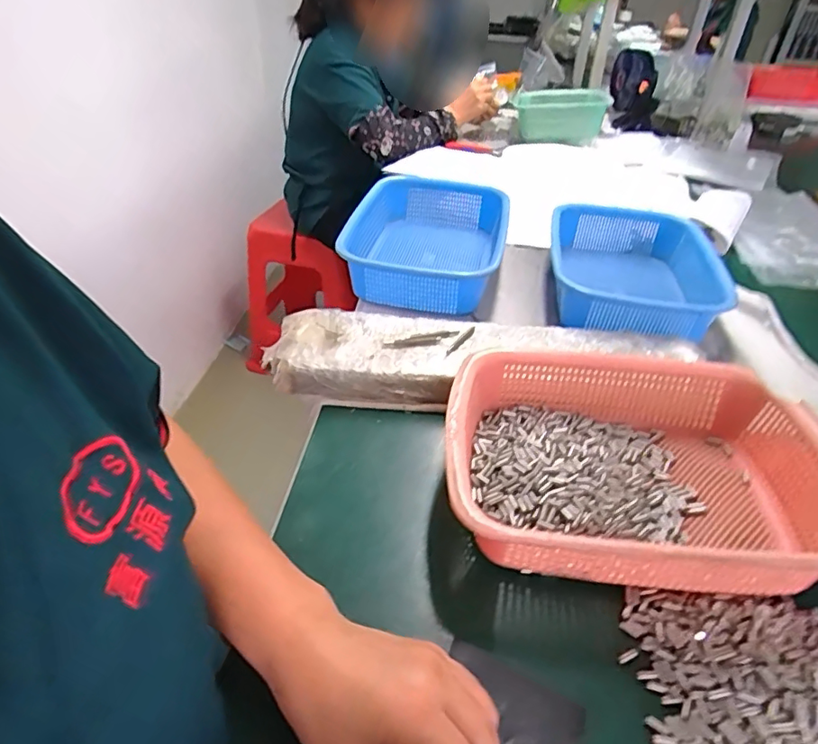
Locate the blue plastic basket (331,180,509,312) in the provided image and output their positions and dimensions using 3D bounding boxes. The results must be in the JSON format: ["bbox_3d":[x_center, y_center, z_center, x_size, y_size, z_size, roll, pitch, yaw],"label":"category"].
[{"bbox_3d":[0.029,-0.180,0.754,0.195,0.083,0.279,10,40,10],"label":"blue plastic basket"}]

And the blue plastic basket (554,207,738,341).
[{"bbox_3d":[0.293,-0.131,0.717,0.211,0.081,0.277,11,40,12],"label":"blue plastic basket"}]

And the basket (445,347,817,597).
[{"bbox_3d":[0.179,0.076,0.437,0.295,0.075,0.216,4,39,4],"label":"basket"}]

